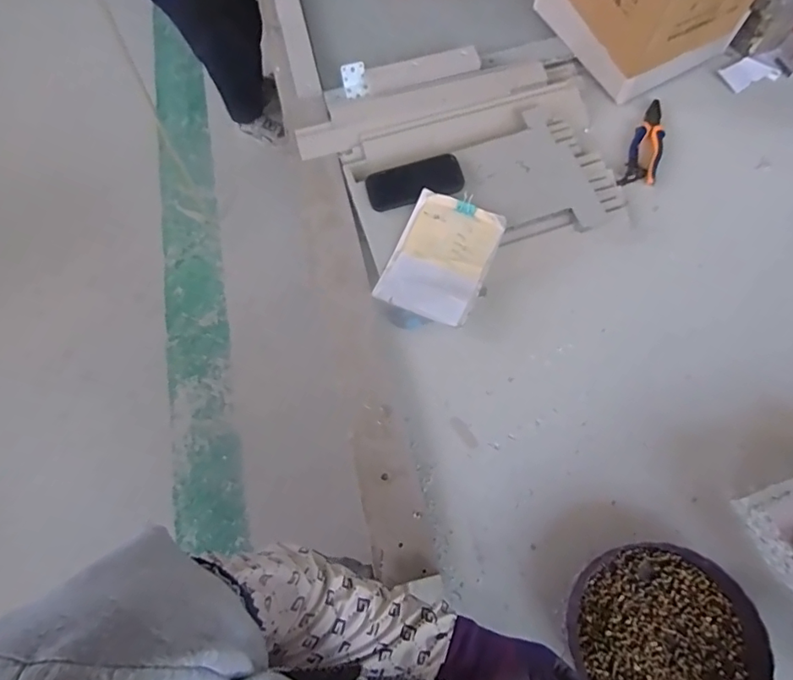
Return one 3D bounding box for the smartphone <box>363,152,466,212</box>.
[{"bbox_3d":[0.034,-0.283,0.917,0.169,0.011,0.094,-18,67,-3],"label":"smartphone"}]

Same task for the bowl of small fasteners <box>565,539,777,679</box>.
[{"bbox_3d":[0.329,0.364,0.618,0.205,0.051,0.210,-2,67,4],"label":"bowl of small fasteners"}]

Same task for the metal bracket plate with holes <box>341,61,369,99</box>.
[{"bbox_3d":[-0.085,-0.532,1.053,0.048,0.008,0.067,-12,101,3],"label":"metal bracket plate with holes"}]

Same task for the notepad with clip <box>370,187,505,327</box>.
[{"bbox_3d":[0.077,-0.141,0.869,0.159,0.013,0.216,23,77,10],"label":"notepad with clip"}]

